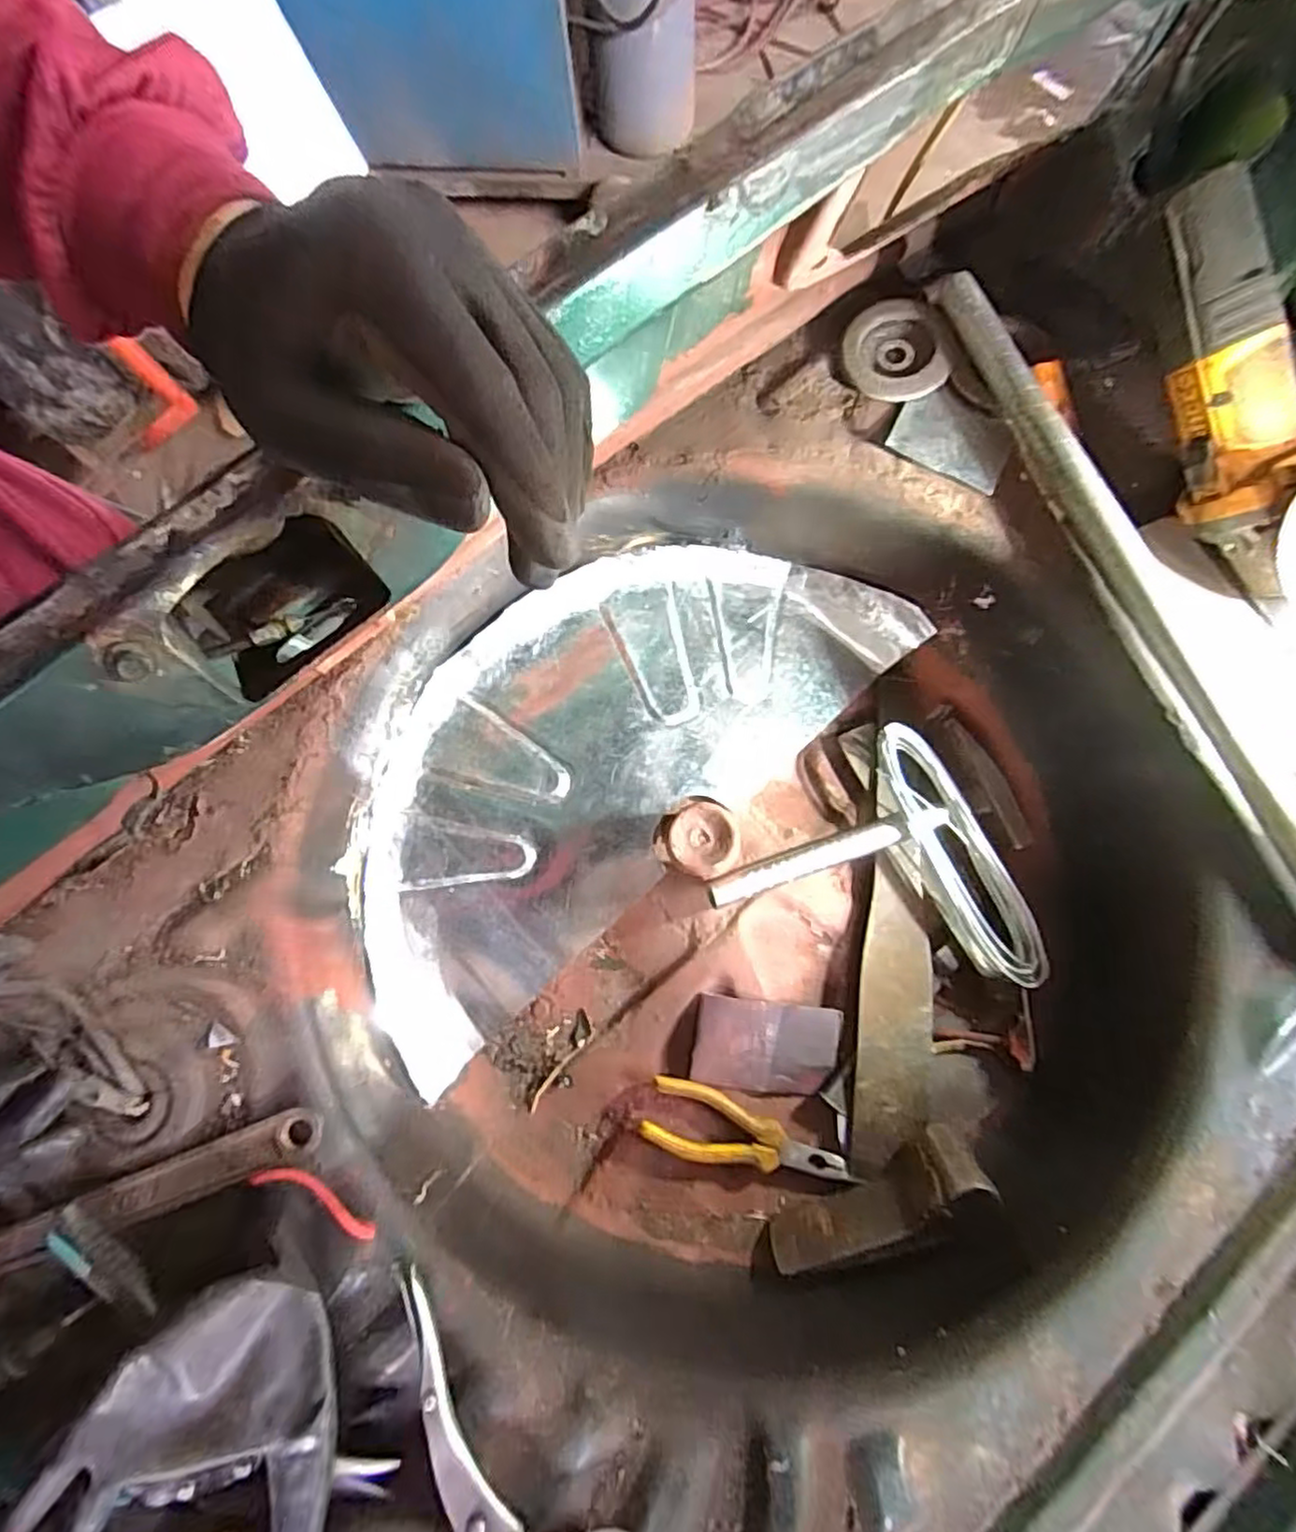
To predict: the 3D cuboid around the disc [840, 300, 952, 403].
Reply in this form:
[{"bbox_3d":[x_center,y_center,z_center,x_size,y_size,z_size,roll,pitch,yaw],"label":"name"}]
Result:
[{"bbox_3d":[0.189,-0.318,0.527,0.072,0.016,0.081,-20,77,-4],"label":"disc"}]

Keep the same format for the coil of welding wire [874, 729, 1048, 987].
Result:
[{"bbox_3d":[0.246,0.072,0.552,0.057,0.018,0.221,-30,80,22],"label":"coil of welding wire"}]

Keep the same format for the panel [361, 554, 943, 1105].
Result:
[{"bbox_3d":[-0.041,-0.022,0.586,0.548,0.032,0.242,-41,79,-9],"label":"panel"}]

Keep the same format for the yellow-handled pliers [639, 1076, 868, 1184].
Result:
[{"bbox_3d":[0.075,0.290,0.520,0.159,0.022,0.050,23,77,10],"label":"yellow-handled pliers"}]

